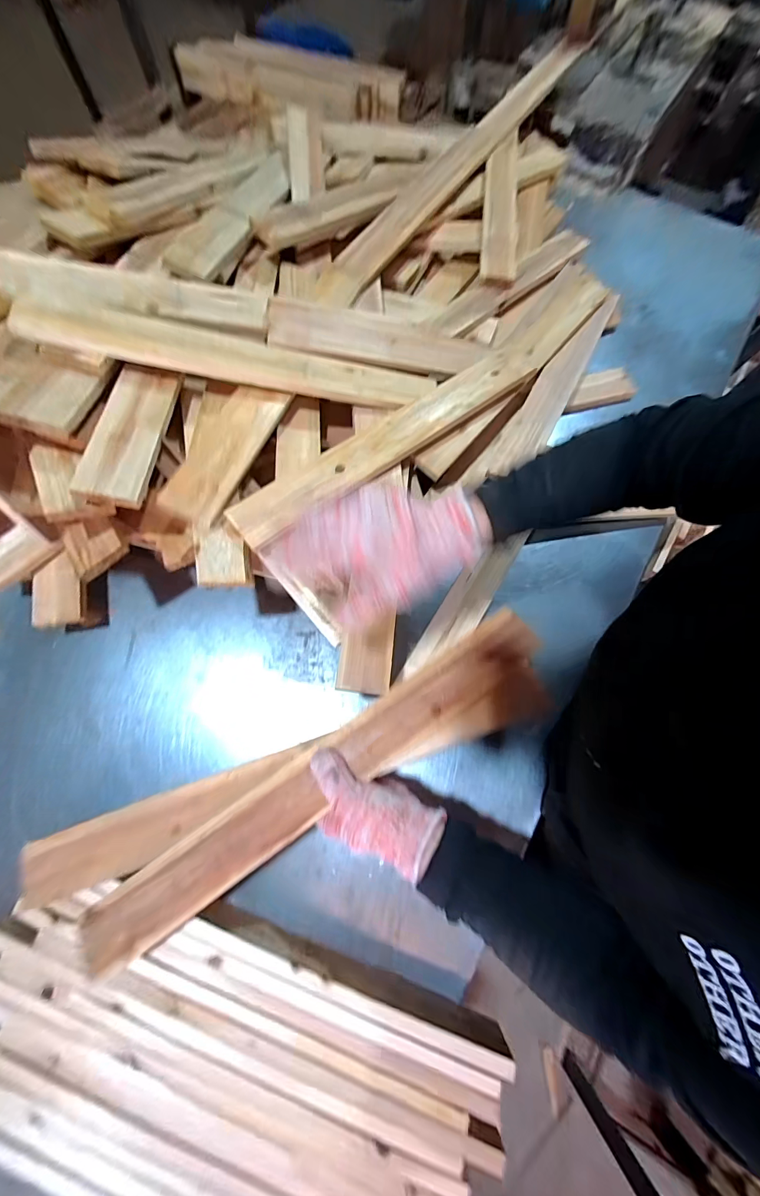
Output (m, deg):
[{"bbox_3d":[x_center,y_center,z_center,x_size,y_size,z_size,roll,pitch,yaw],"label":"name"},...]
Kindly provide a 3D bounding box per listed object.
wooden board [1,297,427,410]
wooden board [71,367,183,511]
[{"bbox_3d":[-0.159,-0.300,0.489,0.472,0.023,0.065,-1,72,-20],"label":"wooden board"},{"bbox_3d":[-0.272,-0.188,0.421,0.059,0.019,0.190,10,61,-21],"label":"wooden board"}]

